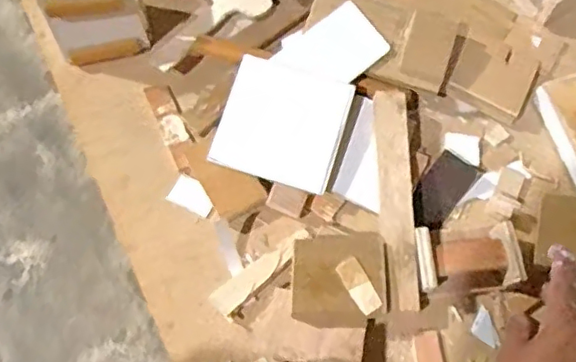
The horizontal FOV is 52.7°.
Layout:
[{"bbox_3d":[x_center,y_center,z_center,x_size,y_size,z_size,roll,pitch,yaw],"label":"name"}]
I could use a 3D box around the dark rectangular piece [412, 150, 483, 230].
[{"bbox_3d":[0.132,0.008,0.497,0.038,0.011,0.069,40,82,1],"label":"dark rectangular piece"}]

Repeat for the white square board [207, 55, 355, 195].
[{"bbox_3d":[-0.004,-0.049,0.492,0.100,0.005,0.100,17,76,6],"label":"white square board"}]

